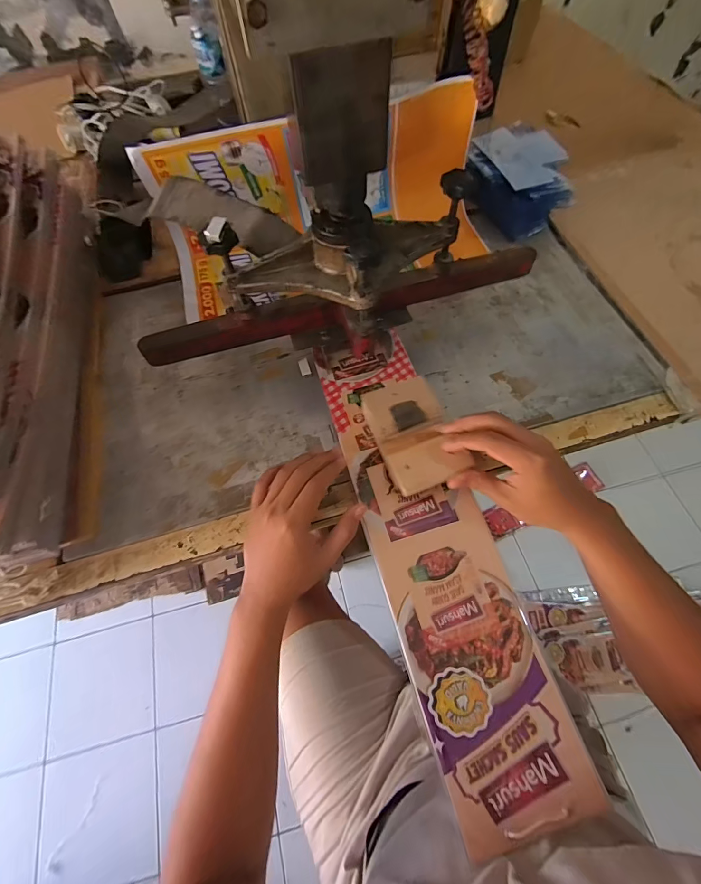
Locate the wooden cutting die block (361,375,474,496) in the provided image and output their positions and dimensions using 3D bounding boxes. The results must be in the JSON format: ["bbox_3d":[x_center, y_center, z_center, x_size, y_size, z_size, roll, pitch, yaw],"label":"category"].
[{"bbox_3d":[0.067,-0.013,0.417,0.081,0.016,0.131,-20,65,-8],"label":"wooden cutting die block"}]

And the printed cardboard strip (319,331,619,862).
[{"bbox_3d":[0.081,0.095,0.412,0.130,0.011,0.514,-17,66,-6],"label":"printed cardboard strip"}]

